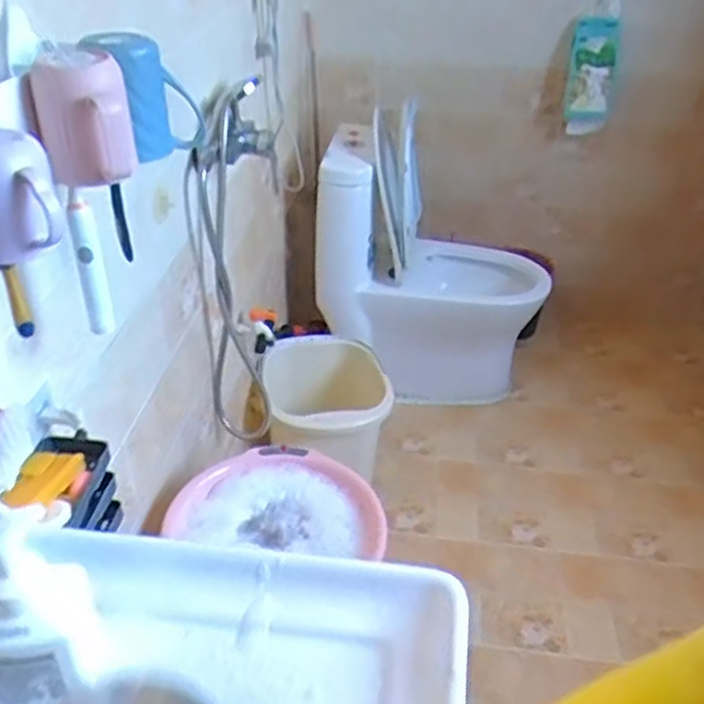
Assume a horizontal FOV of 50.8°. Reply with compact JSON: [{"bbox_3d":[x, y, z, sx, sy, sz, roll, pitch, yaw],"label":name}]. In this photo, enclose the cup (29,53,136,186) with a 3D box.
[{"bbox_3d":[-0.232,-0.198,0.646,0.075,0.097,0.083,-11,36,-17],"label":"cup"}]

